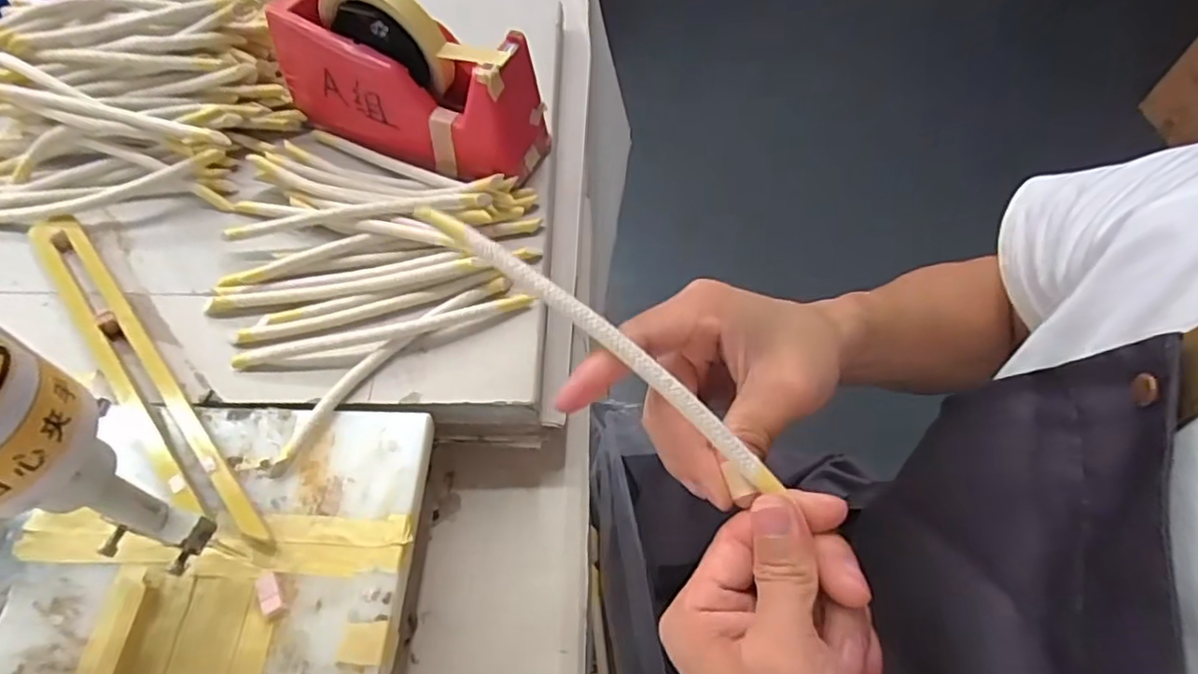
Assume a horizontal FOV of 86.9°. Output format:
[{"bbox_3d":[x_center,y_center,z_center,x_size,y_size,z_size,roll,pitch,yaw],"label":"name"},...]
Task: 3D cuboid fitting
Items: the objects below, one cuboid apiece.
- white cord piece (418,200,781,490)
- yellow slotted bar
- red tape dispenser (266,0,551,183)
[{"bbox_3d":[-0.002,-0.001,0.266,0.190,0.014,0.010,38,62,8],"label":"white cord piece"},{"bbox_3d":[-0.293,0.017,0.396,0.031,0.011,0.304,-36,65,-24],"label":"yellow slotted bar"},{"bbox_3d":[-0.144,-0.197,0.466,0.202,0.105,0.069,20,58,10],"label":"red tape dispenser"}]

